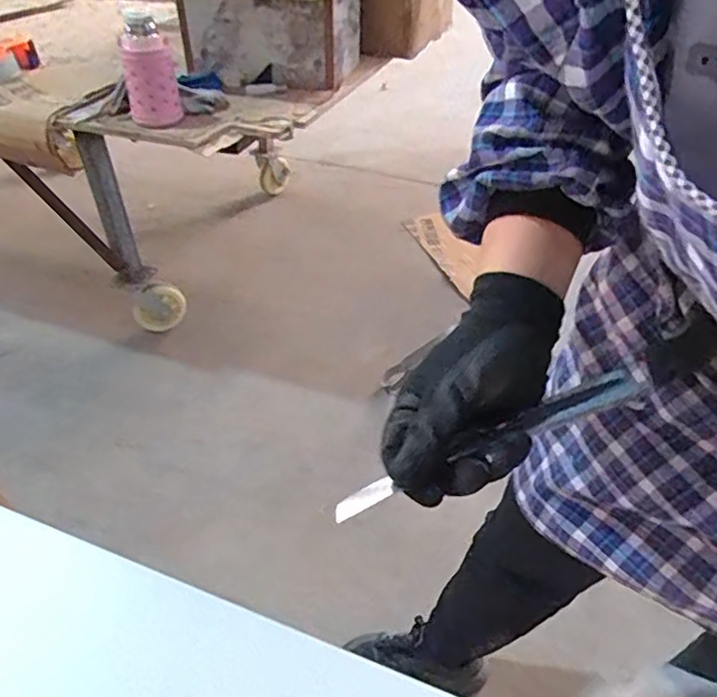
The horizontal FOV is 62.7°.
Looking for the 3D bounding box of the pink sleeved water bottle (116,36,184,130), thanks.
[{"bbox_3d":[-0.385,-0.494,1.088,0.100,0.165,0.069,1,63,-8],"label":"pink sleeved water bottle"}]

